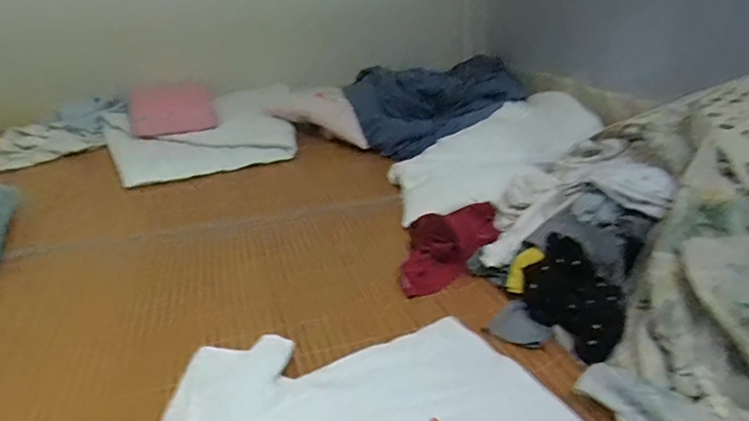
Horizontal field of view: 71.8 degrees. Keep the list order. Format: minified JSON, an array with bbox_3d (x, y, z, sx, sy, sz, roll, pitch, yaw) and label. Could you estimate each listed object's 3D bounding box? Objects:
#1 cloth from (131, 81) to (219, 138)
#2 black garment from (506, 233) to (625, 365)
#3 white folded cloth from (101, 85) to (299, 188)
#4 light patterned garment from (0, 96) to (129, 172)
[{"bbox_3d":[-0.671,-0.354,1.724,0.252,0.031,0.344,-11,42,-18],"label":"cloth"},{"bbox_3d":[0.282,0.124,0.740,0.041,0.121,0.192,30,16,-36],"label":"black garment"},{"bbox_3d":[-0.493,-0.231,1.594,0.595,0.068,0.470,-15,37,-21],"label":"white folded cloth"},{"bbox_3d":[-0.937,-0.244,1.556,0.234,0.093,0.473,11,27,23],"label":"light patterned garment"}]

